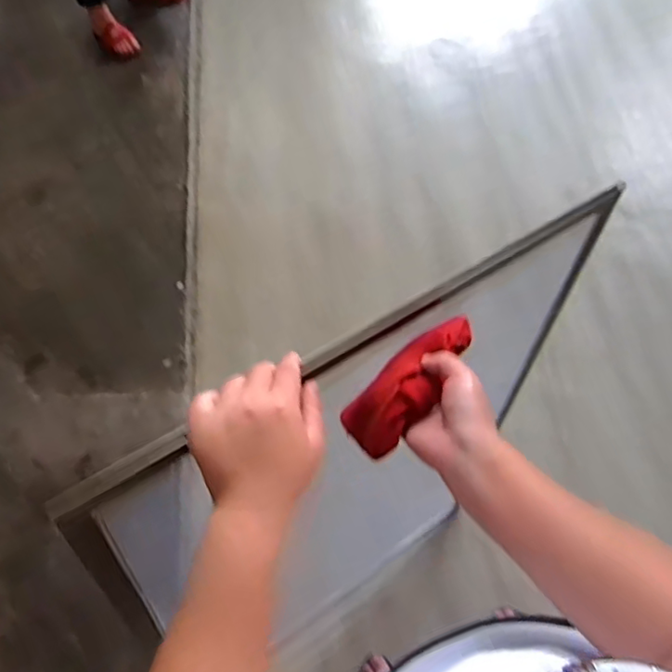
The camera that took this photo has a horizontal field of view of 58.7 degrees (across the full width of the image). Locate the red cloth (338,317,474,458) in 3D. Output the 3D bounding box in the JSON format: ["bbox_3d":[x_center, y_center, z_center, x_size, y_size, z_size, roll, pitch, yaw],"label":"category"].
[{"bbox_3d":[0.071,0.037,0.545,0.059,0.043,0.155,37,78,22],"label":"red cloth"}]

